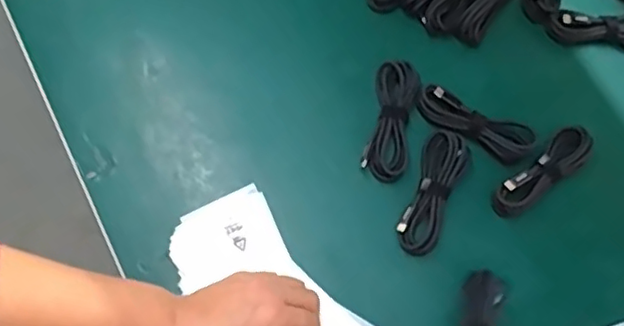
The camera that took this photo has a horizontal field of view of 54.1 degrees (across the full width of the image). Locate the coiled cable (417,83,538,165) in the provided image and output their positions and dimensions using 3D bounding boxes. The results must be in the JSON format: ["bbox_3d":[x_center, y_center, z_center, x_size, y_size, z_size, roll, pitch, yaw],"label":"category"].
[{"bbox_3d":[0.146,-0.034,0.549,0.108,0.016,0.033,26,72,6],"label":"coiled cable"}]

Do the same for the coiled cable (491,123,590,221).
[{"bbox_3d":[0.206,0.006,0.535,0.112,0.019,0.032,-39,77,-14],"label":"coiled cable"}]

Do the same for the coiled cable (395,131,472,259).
[{"bbox_3d":[0.106,0.025,0.533,0.037,0.011,0.111,23,72,5],"label":"coiled cable"}]

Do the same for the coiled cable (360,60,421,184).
[{"bbox_3d":[0.073,-0.039,0.554,0.039,0.021,0.109,12,71,2],"label":"coiled cable"}]

